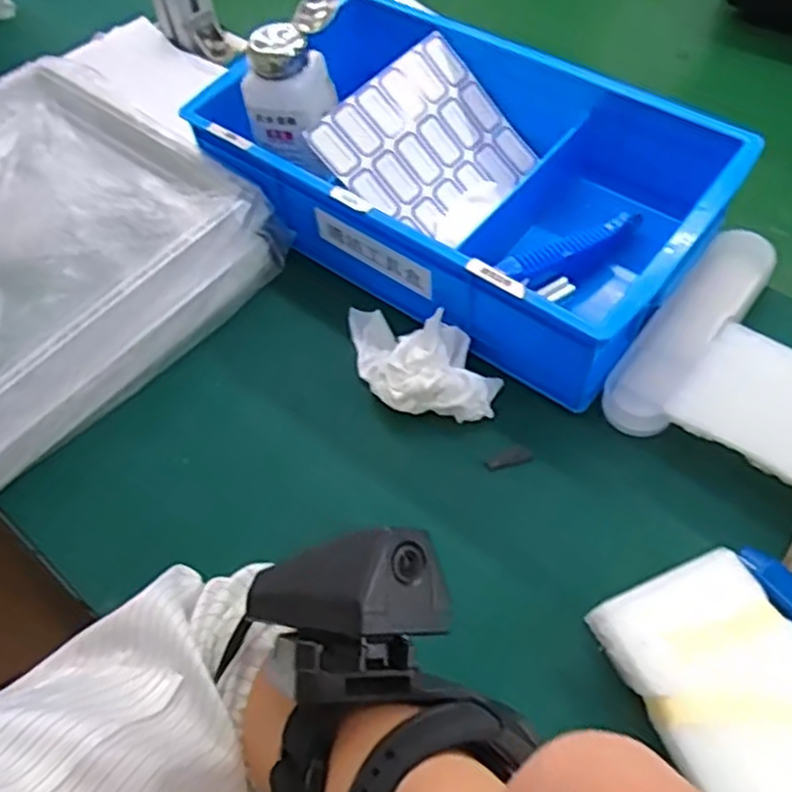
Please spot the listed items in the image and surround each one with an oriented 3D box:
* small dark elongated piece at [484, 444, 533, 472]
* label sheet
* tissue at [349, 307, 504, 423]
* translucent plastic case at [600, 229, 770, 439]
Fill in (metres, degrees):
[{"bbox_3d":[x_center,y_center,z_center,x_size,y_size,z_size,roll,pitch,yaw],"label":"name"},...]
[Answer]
[{"bbox_3d":[0.071,0.040,0.456,0.030,0.004,0.013,-28,59,-14],"label":"small dark elongated piece"},{"bbox_3d":[0.026,-0.188,0.554,0.128,0.008,0.150,48,67,-13],"label":"label sheet"},{"bbox_3d":[0.007,-0.026,0.477,0.124,0.042,0.064,29,63,21],"label":"tissue"},{"bbox_3d":[0.191,-0.044,0.478,0.046,0.033,0.163,33,65,23],"label":"translucent plastic case"}]

